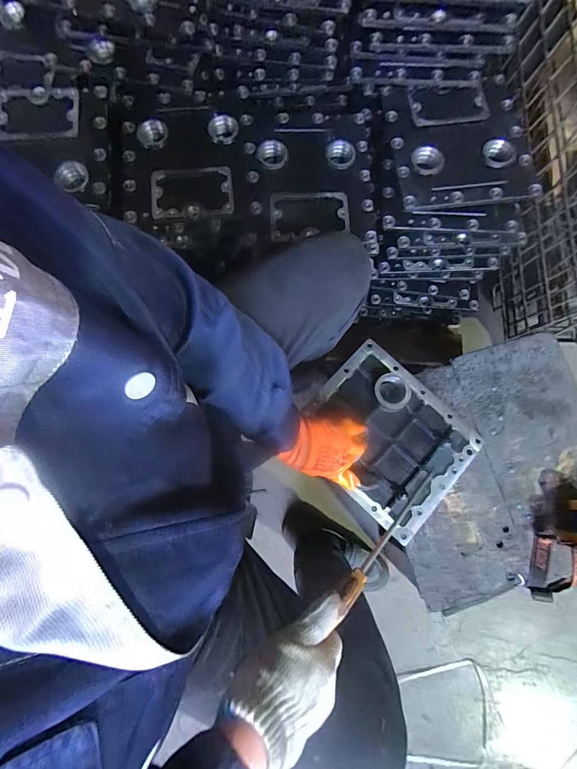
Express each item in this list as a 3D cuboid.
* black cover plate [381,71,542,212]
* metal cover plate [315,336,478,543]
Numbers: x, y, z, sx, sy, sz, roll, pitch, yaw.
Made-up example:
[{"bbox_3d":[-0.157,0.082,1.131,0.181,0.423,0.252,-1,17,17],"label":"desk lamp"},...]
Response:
[{"bbox_3d":[0.272,-0.396,0.587,0.203,0.030,0.243,-6,75,2],"label":"black cover plate"},{"bbox_3d":[0.158,0.085,0.574,0.240,0.026,0.211,41,81,10],"label":"metal cover plate"}]

